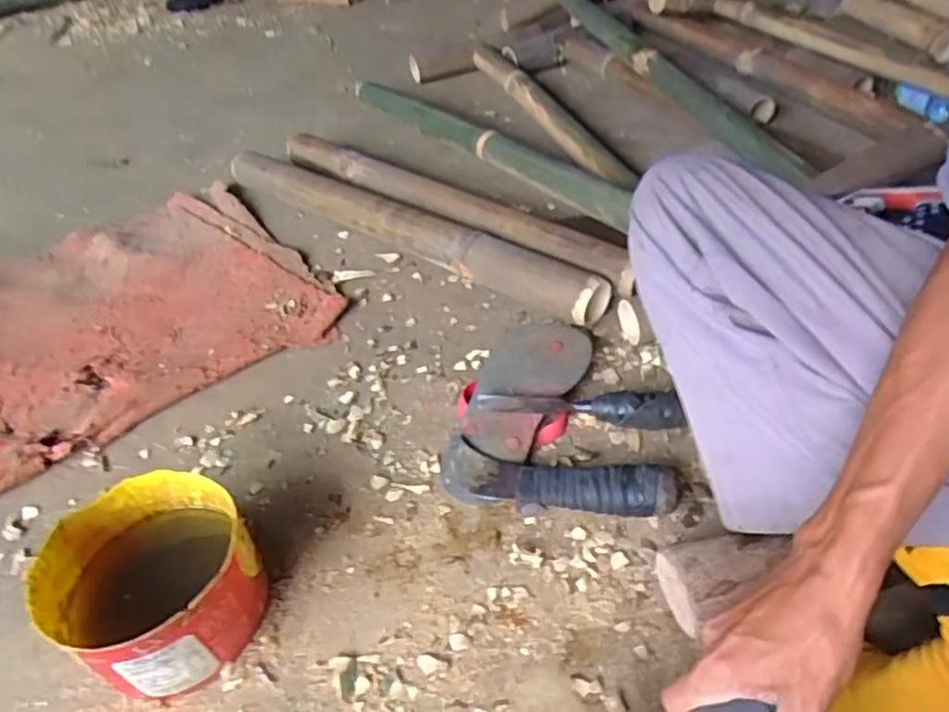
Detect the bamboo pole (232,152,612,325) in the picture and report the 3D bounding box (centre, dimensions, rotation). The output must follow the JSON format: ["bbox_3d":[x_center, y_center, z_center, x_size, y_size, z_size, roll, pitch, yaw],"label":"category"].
[{"bbox_3d":[-0.114,-0.184,0.922,0.669,0.069,0.055,28,53,29],"label":"bamboo pole"}]

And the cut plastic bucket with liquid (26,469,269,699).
[{"bbox_3d":[-0.253,0.180,0.538,0.145,0.098,0.153,-3,44,3],"label":"cut plastic bucket with liquid"}]

